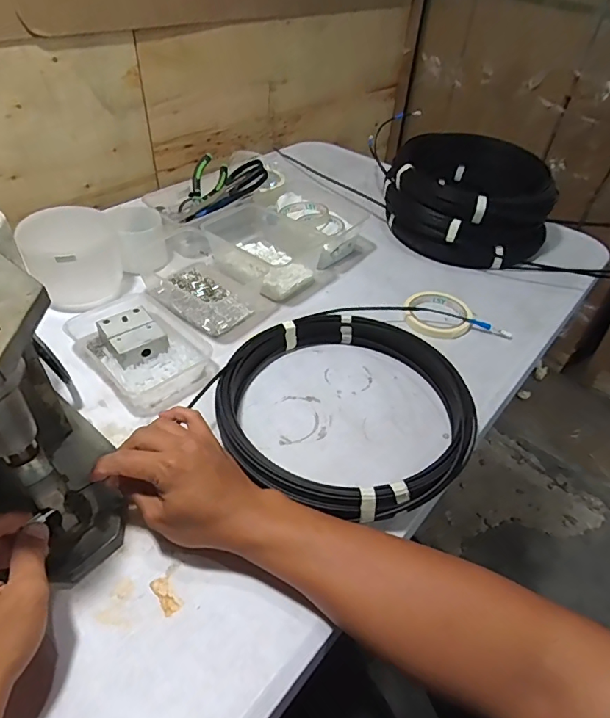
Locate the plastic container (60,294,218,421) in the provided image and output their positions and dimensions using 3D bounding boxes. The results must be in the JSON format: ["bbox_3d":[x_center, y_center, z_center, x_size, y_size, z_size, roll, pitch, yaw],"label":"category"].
[{"bbox_3d":[-0.205,-0.019,0.583,0.182,0.039,0.126,34,50,28],"label":"plastic container"}]

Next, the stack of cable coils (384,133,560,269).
[{"bbox_3d":[0.292,-0.292,0.828,0.275,0.124,0.282,14,44,10],"label":"stack of cable coils"}]

